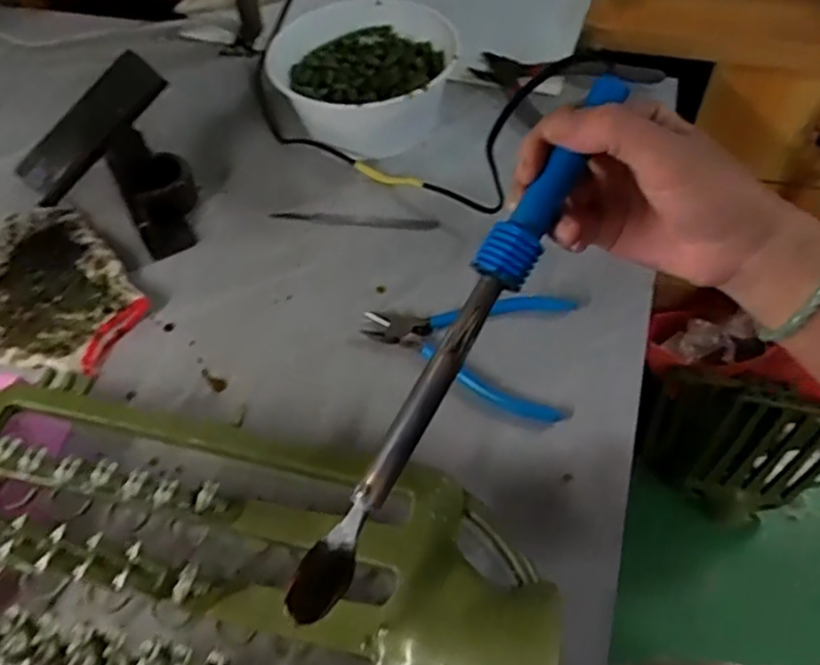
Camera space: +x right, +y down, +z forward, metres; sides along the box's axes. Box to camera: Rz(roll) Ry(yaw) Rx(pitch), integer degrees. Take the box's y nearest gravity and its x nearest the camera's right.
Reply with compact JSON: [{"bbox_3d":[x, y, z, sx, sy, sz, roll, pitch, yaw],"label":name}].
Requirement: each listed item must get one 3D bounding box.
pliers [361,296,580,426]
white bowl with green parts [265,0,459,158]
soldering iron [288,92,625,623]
[{"bbox_3d":[0.038,0.008,0.477,0.146,0.017,0.100,8,55,10],"label":"pliers"},{"bbox_3d":[-0.043,-0.234,0.622,0.157,0.071,0.166,-2,54,3],"label":"white bowl with green parts"},{"bbox_3d":[0.022,0.004,0.311,0.022,0.017,0.277,29,87,23],"label":"soldering iron"}]

